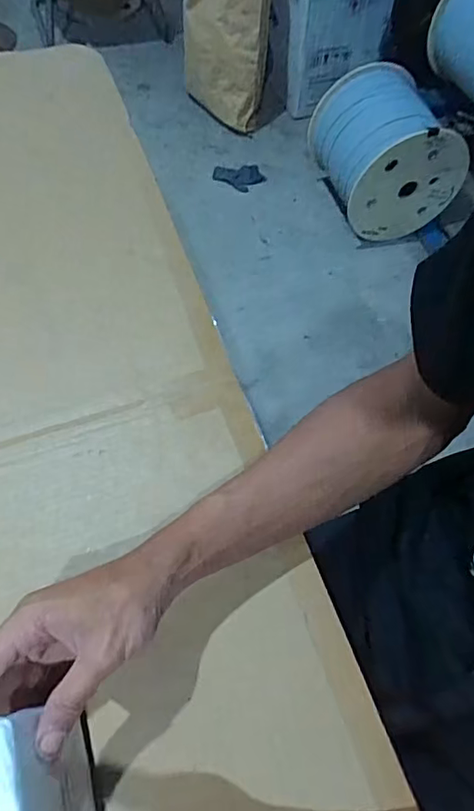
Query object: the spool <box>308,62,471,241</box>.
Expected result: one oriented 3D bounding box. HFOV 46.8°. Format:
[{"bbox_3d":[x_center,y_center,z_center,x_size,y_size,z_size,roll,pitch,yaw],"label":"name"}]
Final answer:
[{"bbox_3d":[0.418,-0.747,1.612,0.346,0.323,0.386,-14,61,-10],"label":"spool"}]

